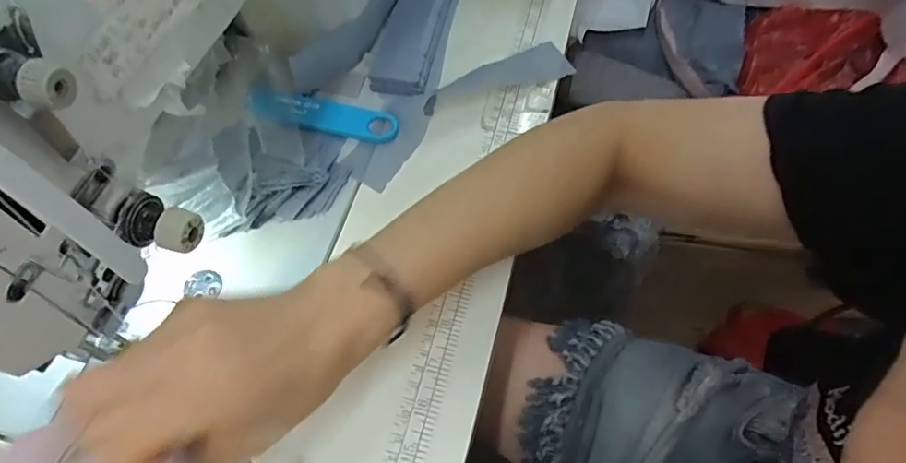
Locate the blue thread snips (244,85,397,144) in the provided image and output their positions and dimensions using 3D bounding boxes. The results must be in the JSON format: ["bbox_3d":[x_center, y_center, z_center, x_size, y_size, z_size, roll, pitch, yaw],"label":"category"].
[{"bbox_3d":[-0.101,-0.092,0.439,0.117,0.009,0.032,10,60,6],"label":"blue thread snips"}]

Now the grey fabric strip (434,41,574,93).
[{"bbox_3d":[0.042,-0.129,0.460,0.110,0.014,0.034,-18,61,-10],"label":"grey fabric strip"}]

